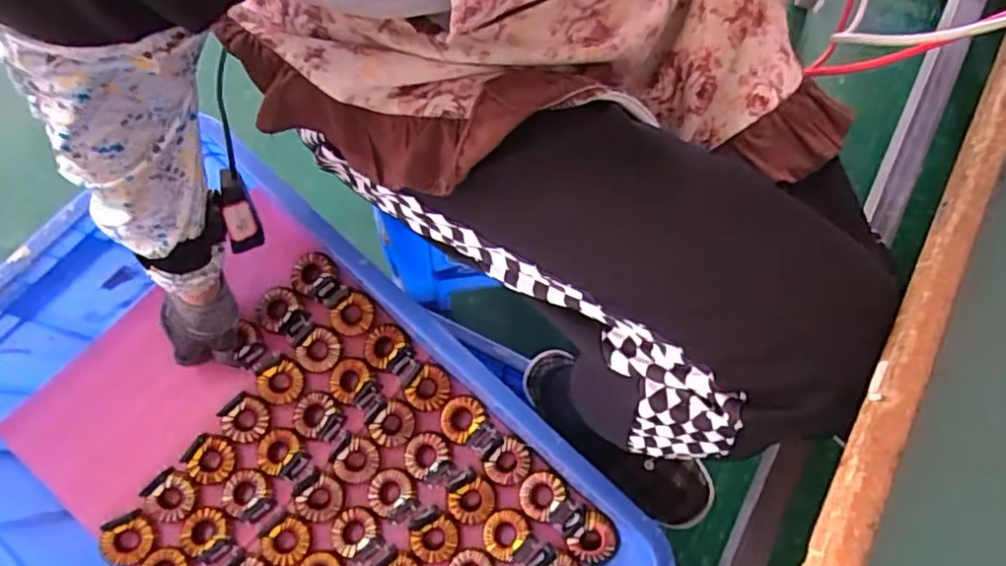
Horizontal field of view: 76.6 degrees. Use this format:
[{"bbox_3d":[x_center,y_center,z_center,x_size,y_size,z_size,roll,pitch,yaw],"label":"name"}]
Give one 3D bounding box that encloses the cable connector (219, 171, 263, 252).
[{"bbox_3d":[-0.228,-0.060,0.548,0.025,0.076,0.015,-26,42,-32],"label":"cable connector"}]

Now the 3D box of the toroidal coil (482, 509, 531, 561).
[{"bbox_3d":[0.001,0.255,0.648,0.041,0.014,0.047,41,79,10],"label":"toroidal coil"}]

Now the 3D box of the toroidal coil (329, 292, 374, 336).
[{"bbox_3d":[-0.162,0.035,0.685,0.047,0.015,0.039,-36,78,-8],"label":"toroidal coil"}]

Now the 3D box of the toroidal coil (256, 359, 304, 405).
[{"bbox_3d":[-0.239,0.107,0.686,0.043,0.019,0.047,0,76,0],"label":"toroidal coil"}]

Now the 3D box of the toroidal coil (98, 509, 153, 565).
[{"bbox_3d":[-0.384,0.261,0.644,0.048,0.020,0.049,0,76,0],"label":"toroidal coil"}]

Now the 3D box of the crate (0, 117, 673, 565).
[{"bbox_3d":[-0.209,0.197,0.594,0.592,0.158,0.407,42,80,10],"label":"crate"}]

